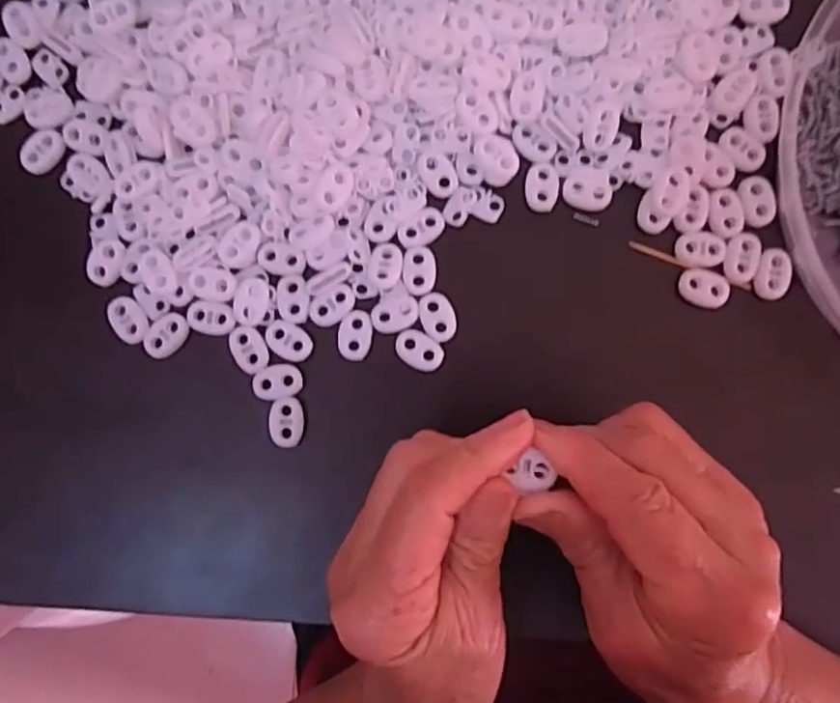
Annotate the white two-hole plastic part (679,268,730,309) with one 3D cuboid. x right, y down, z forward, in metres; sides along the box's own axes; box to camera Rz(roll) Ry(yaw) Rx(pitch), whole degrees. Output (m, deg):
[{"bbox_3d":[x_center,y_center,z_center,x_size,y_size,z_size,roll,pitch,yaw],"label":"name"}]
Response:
[{"bbox_3d":[0.130,-0.029,0.298,0.022,0.004,0.017,14,87,3],"label":"white two-hole plastic part"}]

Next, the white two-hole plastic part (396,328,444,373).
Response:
[{"bbox_3d":[0.000,0.000,0.298,0.023,0.004,0.016,31,88,3],"label":"white two-hole plastic part"}]

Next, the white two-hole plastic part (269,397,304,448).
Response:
[{"bbox_3d":[-0.061,0.032,0.296,0.015,0.004,0.022,0,87,2],"label":"white two-hole plastic part"}]

